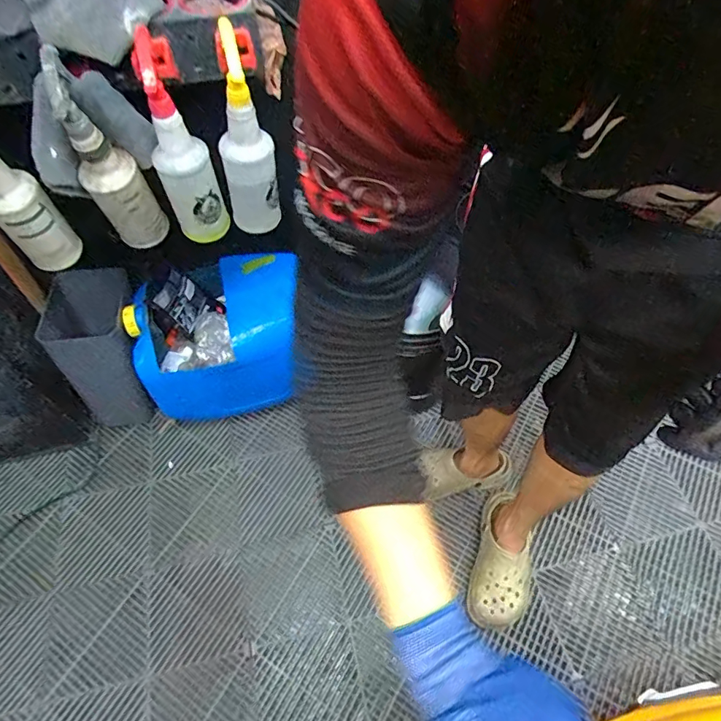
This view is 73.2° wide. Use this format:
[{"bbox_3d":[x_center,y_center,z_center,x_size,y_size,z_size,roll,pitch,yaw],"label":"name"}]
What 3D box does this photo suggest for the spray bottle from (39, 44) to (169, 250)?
[{"bbox_3d":[-0.372,-0.282,0.727,0.091,0.322,0.090,-21,57,-14],"label":"spray bottle"}]

